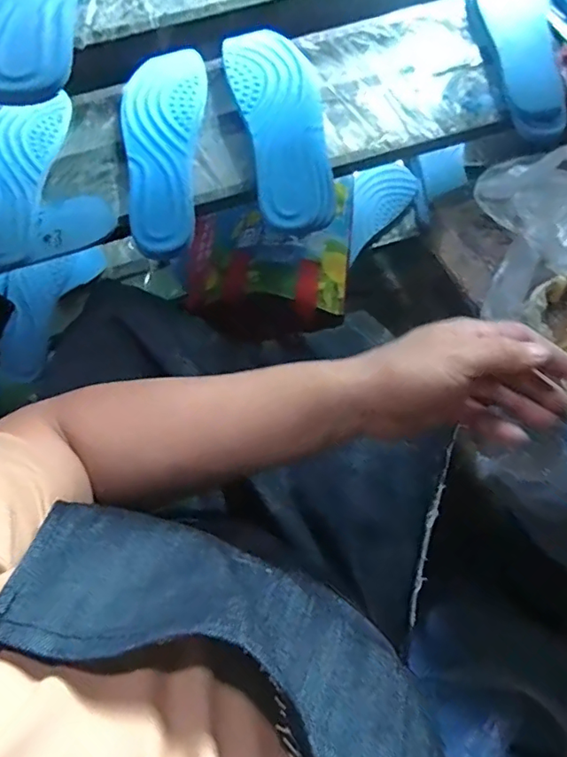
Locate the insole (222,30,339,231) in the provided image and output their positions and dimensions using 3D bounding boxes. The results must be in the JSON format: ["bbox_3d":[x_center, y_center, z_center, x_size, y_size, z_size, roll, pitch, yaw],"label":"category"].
[{"bbox_3d":[0.004,-0.269,0.558,0.108,0.037,0.227,-14,74,-3],"label":"insole"}]

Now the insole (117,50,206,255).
[{"bbox_3d":[-0.138,-0.254,0.568,0.087,0.022,0.254,2,74,1],"label":"insole"}]

